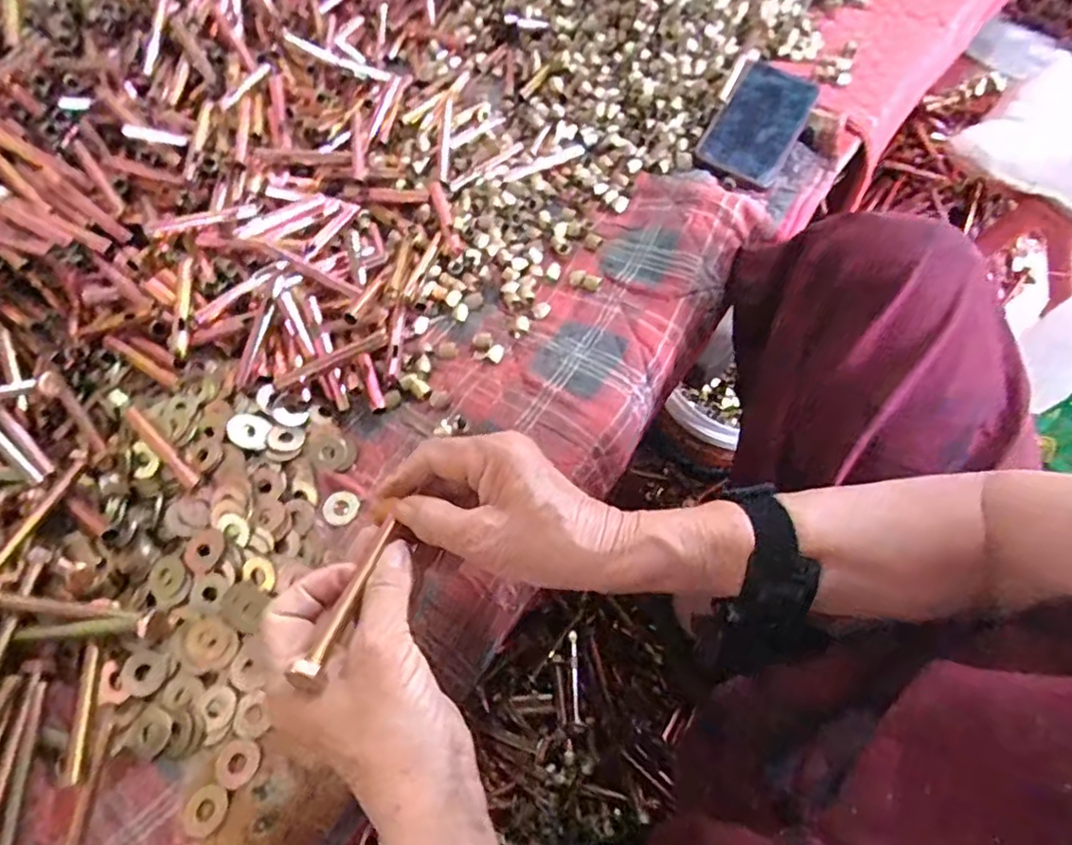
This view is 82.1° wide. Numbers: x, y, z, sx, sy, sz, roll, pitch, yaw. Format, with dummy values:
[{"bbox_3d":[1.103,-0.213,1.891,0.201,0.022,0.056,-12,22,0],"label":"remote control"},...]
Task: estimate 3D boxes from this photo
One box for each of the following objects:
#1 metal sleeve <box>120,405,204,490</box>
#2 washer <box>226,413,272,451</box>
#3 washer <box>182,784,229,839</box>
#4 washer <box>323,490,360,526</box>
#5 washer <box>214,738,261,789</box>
[{"bbox_3d":[-0.255,0.017,0.420,0.080,0.014,0.010,40,68,16],"label":"metal sleeve"},{"bbox_3d":[-0.203,0.006,0.435,0.028,0.004,0.028,7,60,-12],"label":"washer"},{"bbox_3d":[-0.180,0.211,0.335,0.024,0.005,0.023,1,63,-2],"label":"washer"},{"bbox_3d":[-0.134,0.058,0.423,0.023,0.004,0.024,1,63,-2],"label":"washer"},{"bbox_3d":[-0.168,0.192,0.347,0.025,0.004,0.024,1,63,-2],"label":"washer"}]

